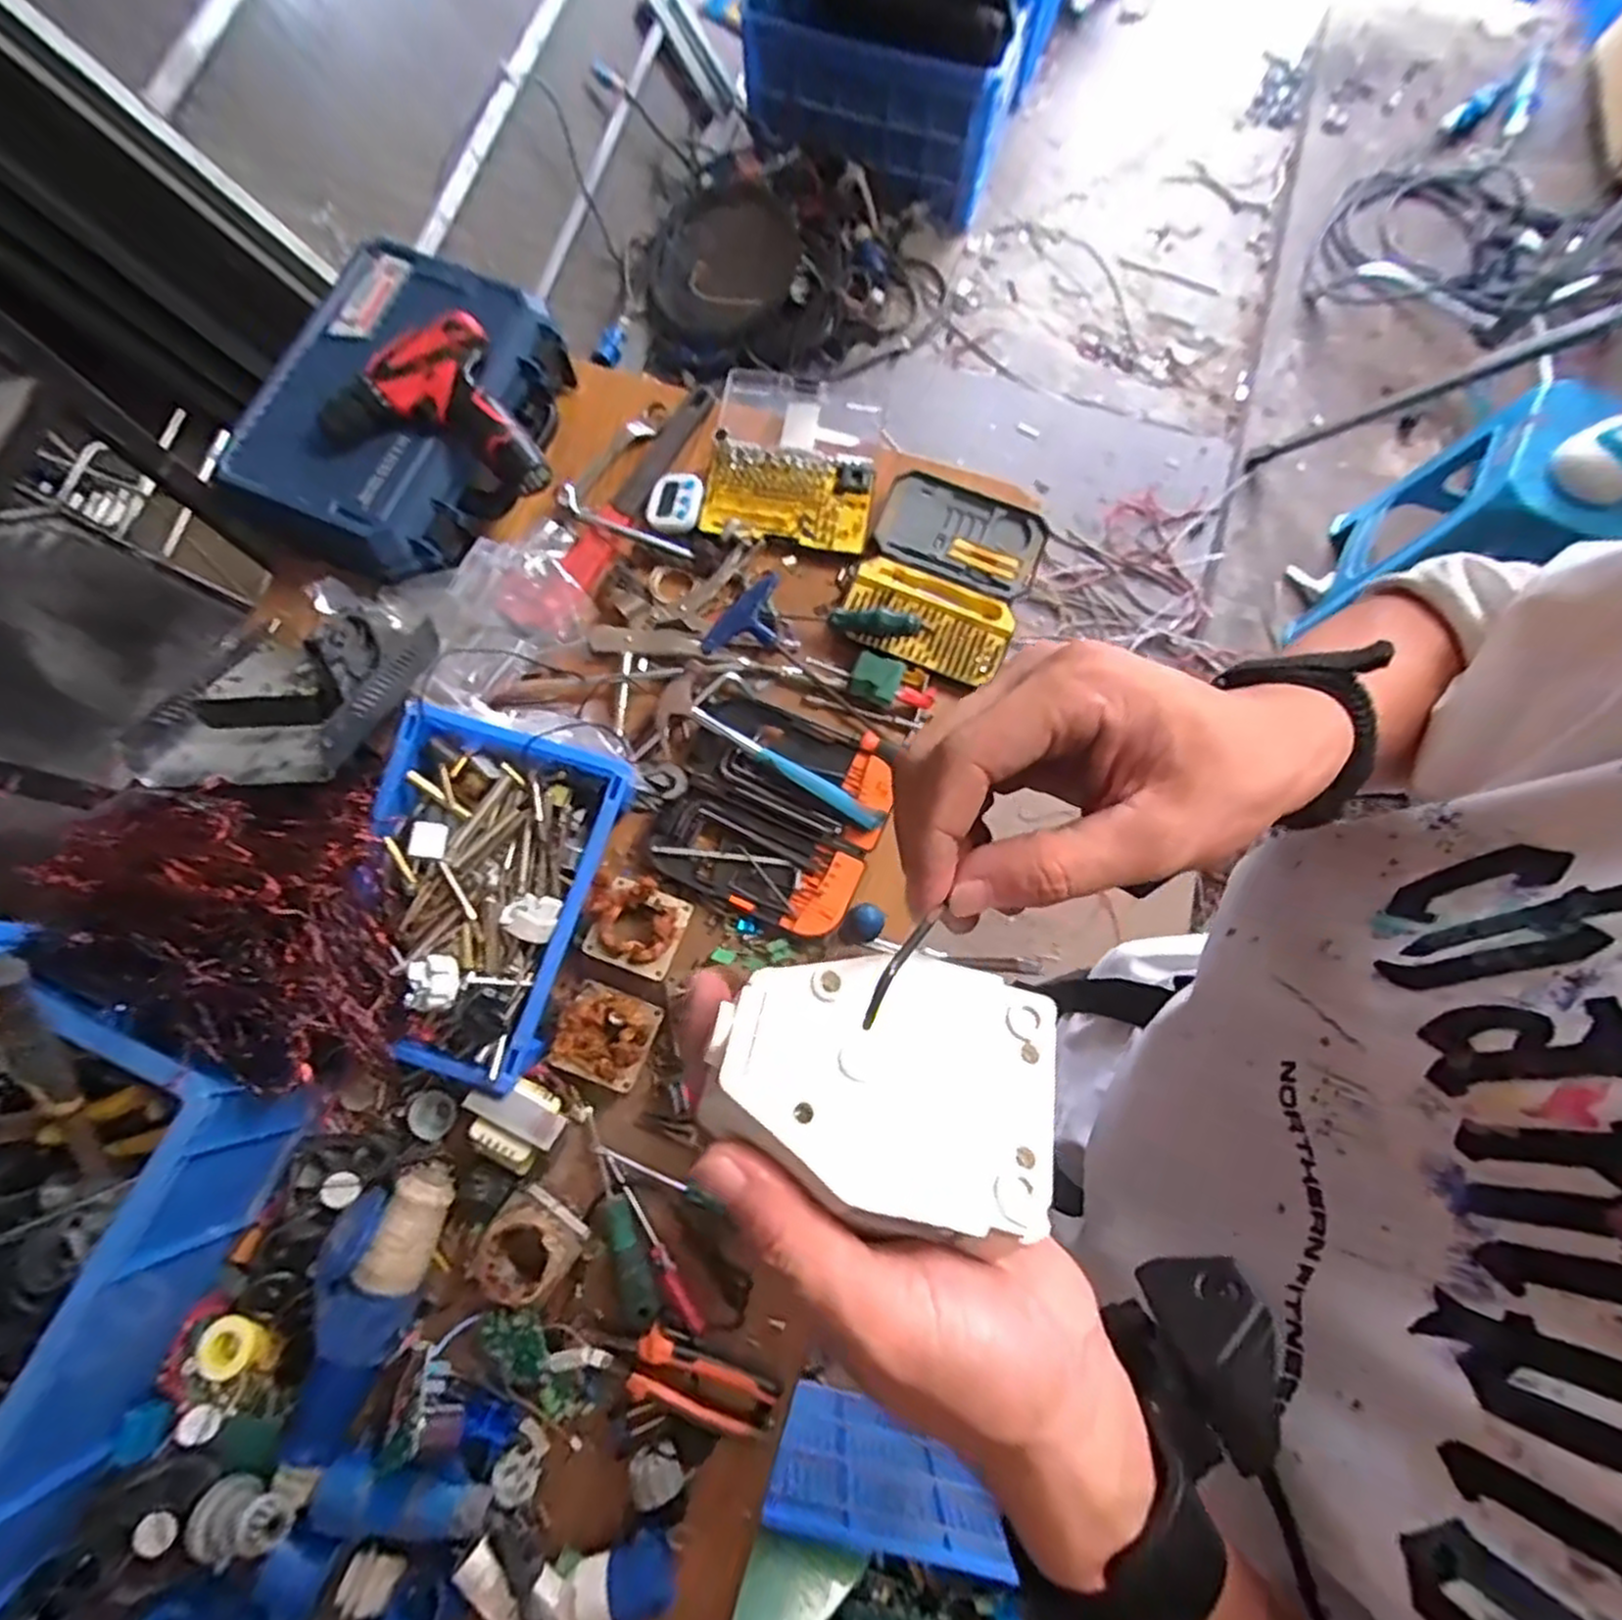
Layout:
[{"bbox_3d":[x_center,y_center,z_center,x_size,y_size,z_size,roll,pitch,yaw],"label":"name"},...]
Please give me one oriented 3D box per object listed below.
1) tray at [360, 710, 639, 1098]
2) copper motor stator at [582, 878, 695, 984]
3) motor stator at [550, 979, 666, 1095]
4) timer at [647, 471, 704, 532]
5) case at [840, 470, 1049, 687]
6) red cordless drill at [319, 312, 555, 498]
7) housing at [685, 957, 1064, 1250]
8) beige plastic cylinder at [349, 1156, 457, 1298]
[{"bbox_3d":[-0.314,0.069,0.703,0.208,0.068,0.304,16,76,4],"label":"tray"},{"bbox_3d":[-0.171,0.109,0.745,0.092,0.043,0.087,19,77,5],"label":"copper motor stator"},{"bbox_3d":[-0.192,0.212,0.726,0.087,0.050,0.083,21,77,5],"label":"motor stator"},{"bbox_3d":[-0.156,-0.346,0.866,0.064,0.019,0.072,17,76,5],"label":"timer"},{"bbox_3d":[0.148,-0.263,0.852,0.180,0.020,0.224,21,77,5],"label":"case"},{"bbox_3d":[-0.366,-0.422,0.778,0.224,0.057,0.152,11,76,3],"label":"red cordless drill"},{"bbox_3d":[0.019,0.075,0.211,0.088,0.028,0.067,16,56,-5],"label":"housing"},{"bbox_3d":[-0.345,0.363,0.672,0.046,0.052,0.097,21,77,5],"label":"beige plastic cylinder"}]

